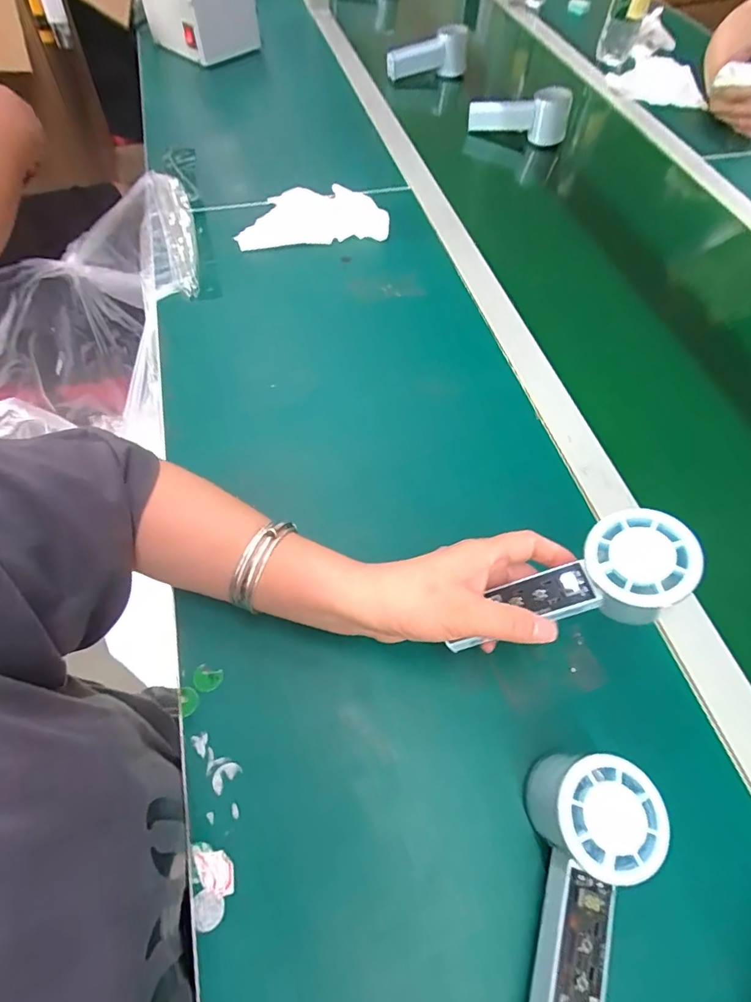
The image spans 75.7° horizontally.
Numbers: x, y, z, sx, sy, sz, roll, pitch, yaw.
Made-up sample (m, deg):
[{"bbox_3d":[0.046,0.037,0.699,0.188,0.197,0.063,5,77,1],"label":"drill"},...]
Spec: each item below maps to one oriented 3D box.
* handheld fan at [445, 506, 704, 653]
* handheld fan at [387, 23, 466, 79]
[{"bbox_3d":[0.125,0.059,0.306,0.144,0.055,0.054,-30,58,22],"label":"handheld fan"},{"bbox_3d":[0.093,-0.811,0.879,0.168,0.064,0.052,-20,61,-13],"label":"handheld fan"}]

